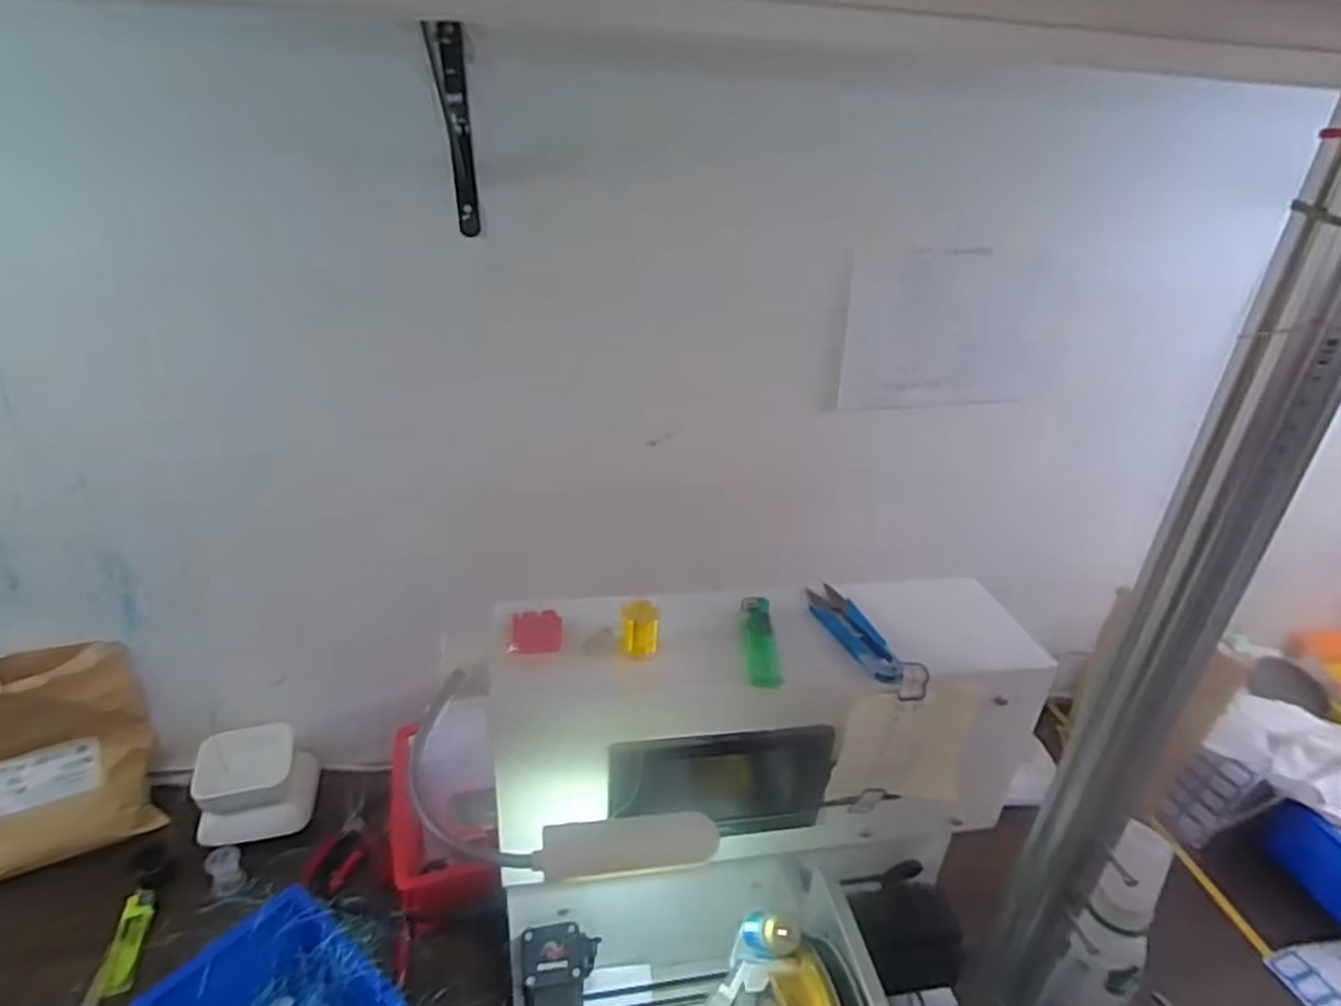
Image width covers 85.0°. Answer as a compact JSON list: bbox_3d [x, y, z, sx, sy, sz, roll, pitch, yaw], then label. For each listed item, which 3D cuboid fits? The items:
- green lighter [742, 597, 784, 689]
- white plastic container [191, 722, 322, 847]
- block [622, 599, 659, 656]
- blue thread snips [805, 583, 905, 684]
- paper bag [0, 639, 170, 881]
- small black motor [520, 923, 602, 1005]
[{"bbox_3d":[0.057,0.085,0.463,0.019,0.011,0.077,3,29,-1],"label":"green lighter"},{"bbox_3d":[-0.394,0.264,0.696,0.094,0.063,0.086,-4,30,-13],"label":"white plastic container"},{"bbox_3d":[-0.018,0.076,0.445,0.021,0.029,0.016,1,29,-4],"label":"block"},{"bbox_3d":[0.118,0.082,0.477,0.029,0.009,0.098,-6,30,-17],"label":"blue thread snips"},{"bbox_3d":[-0.562,0.224,0.657,0.159,0.183,0.082,-17,35,-33],"label":"paper bag"},{"bbox_3d":[-0.081,0.347,0.534,0.059,0.077,0.056,-1,29,-8],"label":"small black motor"}]

